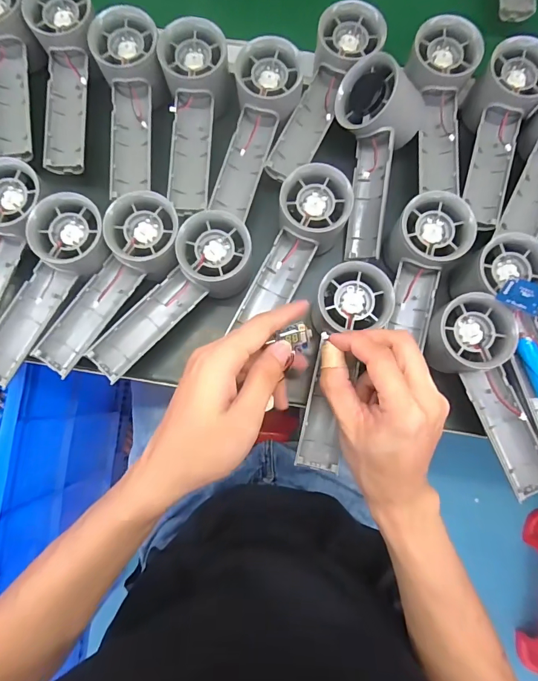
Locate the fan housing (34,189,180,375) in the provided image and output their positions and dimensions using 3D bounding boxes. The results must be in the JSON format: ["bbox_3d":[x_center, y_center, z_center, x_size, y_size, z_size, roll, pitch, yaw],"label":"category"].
[{"bbox_3d":[-0.127,-0.044,0.315,0.058,0.029,0.157,37,95,4],"label":"fan housing"}]

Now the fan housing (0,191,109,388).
[{"bbox_3d":[-0.182,-0.039,0.313,0.056,0.026,0.158,31,95,4],"label":"fan housing"}]

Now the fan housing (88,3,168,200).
[{"bbox_3d":[-0.121,-0.202,0.342,0.056,0.031,0.148,0,94,-1],"label":"fan housing"}]

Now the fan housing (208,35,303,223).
[{"bbox_3d":[-0.013,-0.176,0.335,0.051,0.027,0.141,17,94,2],"label":"fan housing"}]

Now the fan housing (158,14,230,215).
[{"bbox_3d":[-0.065,-0.188,0.341,0.053,0.034,0.151,4,94,0],"label":"fan housing"}]

